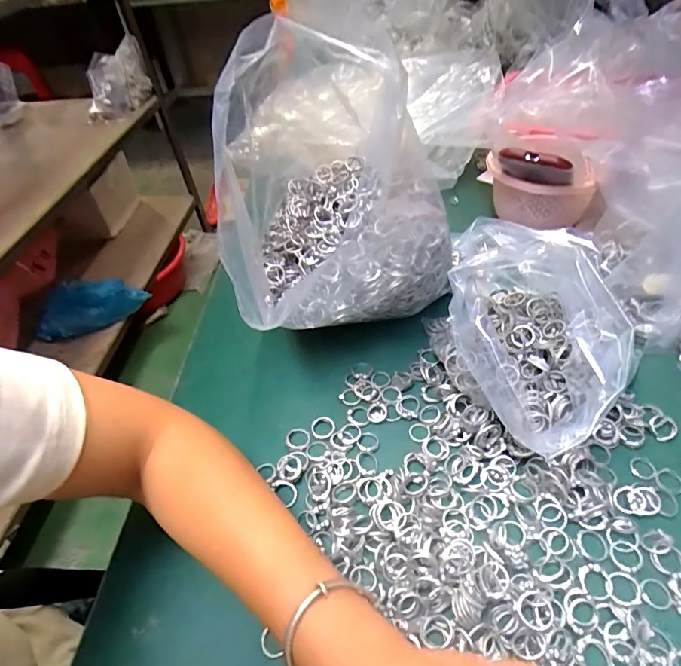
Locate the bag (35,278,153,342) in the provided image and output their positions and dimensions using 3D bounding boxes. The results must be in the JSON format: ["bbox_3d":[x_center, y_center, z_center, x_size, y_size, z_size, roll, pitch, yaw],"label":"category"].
[{"bbox_3d":[-0.675,-0.081,1.233,0.257,0.104,0.122,-17,46,-11],"label":"bag"}]

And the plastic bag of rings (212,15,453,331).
[{"bbox_3d":[-0.009,-0.136,0.417,0.201,0.239,0.171,-17,46,-10],"label":"plastic bag of rings"}]

